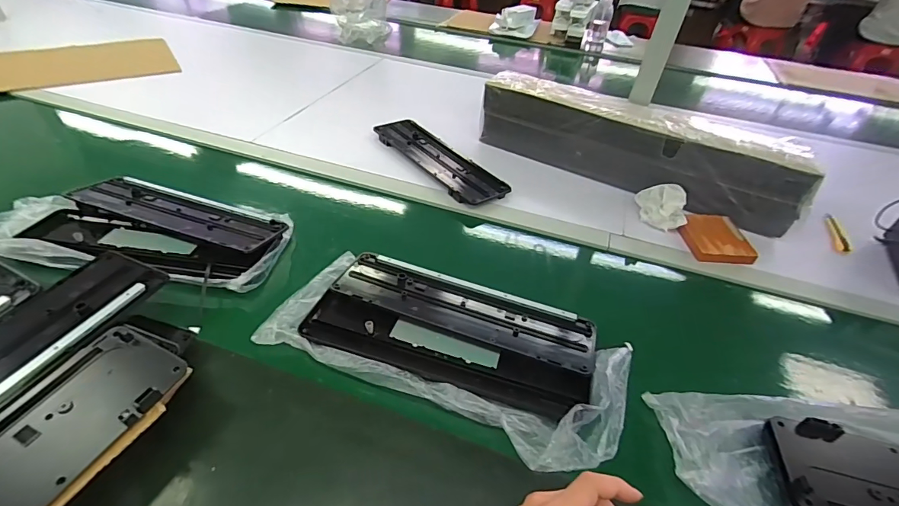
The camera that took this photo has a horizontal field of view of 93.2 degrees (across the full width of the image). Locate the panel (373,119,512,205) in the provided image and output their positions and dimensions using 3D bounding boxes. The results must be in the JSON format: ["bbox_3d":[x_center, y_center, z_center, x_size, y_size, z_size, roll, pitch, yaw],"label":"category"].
[{"bbox_3d":[-0.030,-0.198,0.888,0.106,0.020,0.348,-23,48,-29],"label":"panel"}]

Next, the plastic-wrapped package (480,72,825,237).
[{"bbox_3d":[0.365,-0.223,0.852,0.625,0.152,0.133,26,45,23],"label":"plastic-wrapped package"}]

